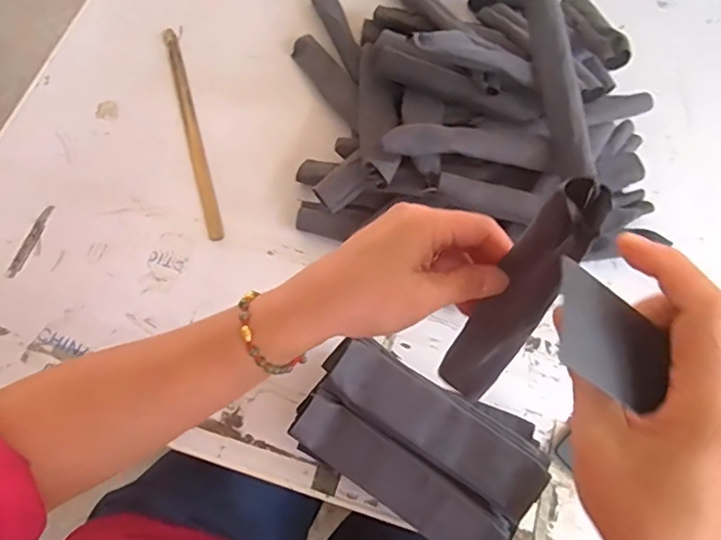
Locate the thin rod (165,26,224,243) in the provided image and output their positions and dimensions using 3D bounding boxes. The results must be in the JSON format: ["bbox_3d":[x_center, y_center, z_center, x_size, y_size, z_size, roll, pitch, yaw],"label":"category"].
[{"bbox_3d":[-0.180,-0.150,0.630,0.016,0.012,0.264,-14,69,-9],"label":"thin rod"}]

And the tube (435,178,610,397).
[{"bbox_3d":[0.090,0.022,0.348,0.034,0.182,0.021,27,48,8],"label":"tube"}]

